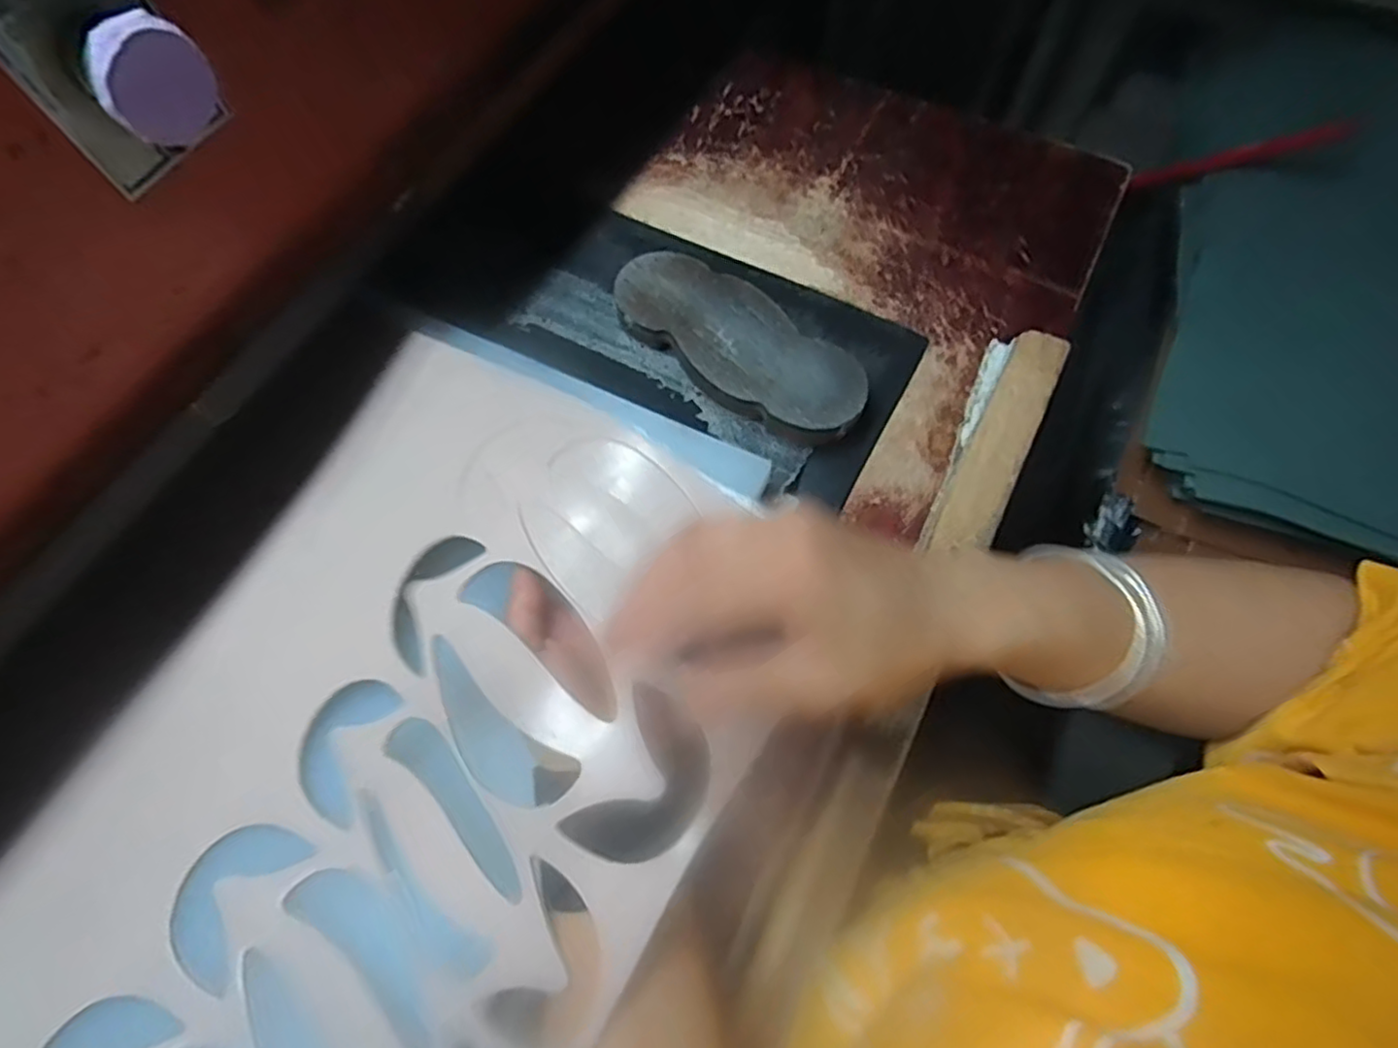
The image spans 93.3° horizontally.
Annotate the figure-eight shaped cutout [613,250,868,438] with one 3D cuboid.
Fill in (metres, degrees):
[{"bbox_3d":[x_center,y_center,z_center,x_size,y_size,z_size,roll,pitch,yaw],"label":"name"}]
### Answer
[{"bbox_3d":[0.026,-0.123,0.454,0.190,0.029,0.079,40,72,16],"label":"figure-eight shaped cutout"}]

